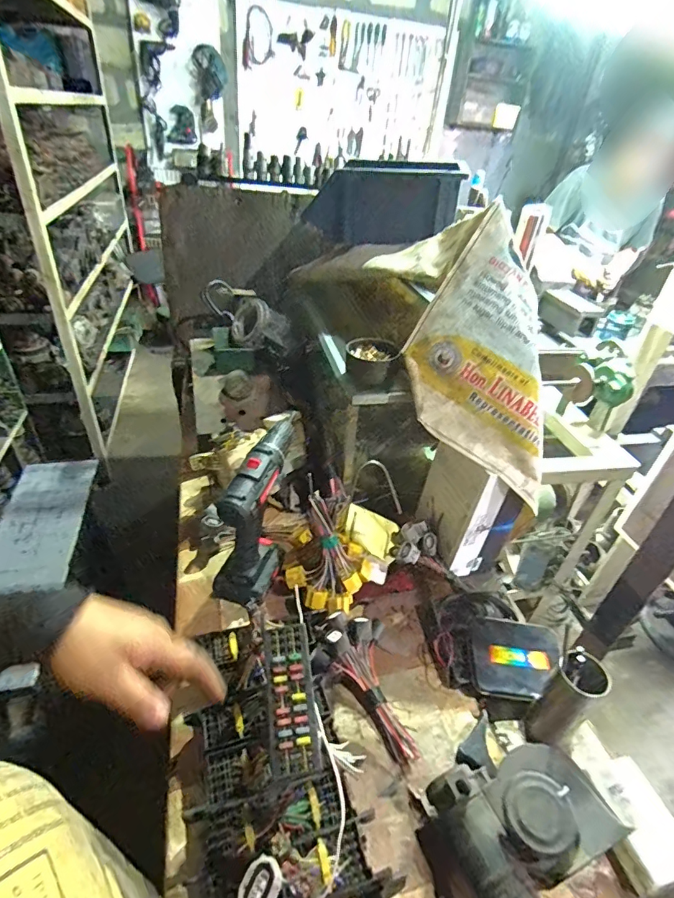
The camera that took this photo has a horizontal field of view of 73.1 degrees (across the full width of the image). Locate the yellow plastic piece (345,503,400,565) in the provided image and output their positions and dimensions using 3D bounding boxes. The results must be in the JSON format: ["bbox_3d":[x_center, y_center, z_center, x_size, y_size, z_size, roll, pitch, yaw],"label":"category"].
[{"bbox_3d":[0.055,0.130,0.720,0.101,0.016,0.075,34,46,-23],"label":"yellow plastic piece"}]

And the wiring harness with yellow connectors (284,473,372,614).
[{"bbox_3d":[-0.008,0.137,0.626,0.113,0.133,0.118,11,36,6],"label":"wiring harness with yellow connectors"}]

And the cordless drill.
[{"bbox_3d":[-0.120,0.089,0.666,0.081,0.209,0.176,8,36,2],"label":"cordless drill"}]

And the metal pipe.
[{"bbox_3d":[0.255,0.284,0.510,0.052,0.115,0.046,-22,44,-33],"label":"metal pipe"}]

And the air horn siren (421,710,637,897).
[{"bbox_3d":[0.168,0.346,0.449,0.149,0.088,0.143,-14,40,-25],"label":"air horn siren"}]

